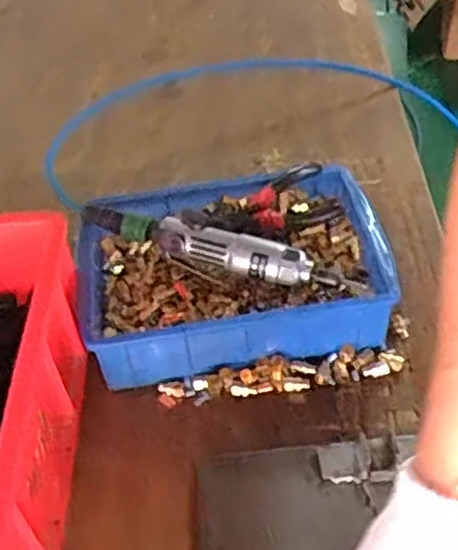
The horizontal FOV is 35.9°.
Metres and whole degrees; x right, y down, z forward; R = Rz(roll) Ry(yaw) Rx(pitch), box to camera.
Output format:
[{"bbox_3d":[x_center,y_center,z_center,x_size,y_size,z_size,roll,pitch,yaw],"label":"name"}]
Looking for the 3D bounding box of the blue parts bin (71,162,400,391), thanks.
[{"bbox_3d":[0.001,-0.005,0.710,0.293,0.090,0.205,-9,47,-3],"label":"blue parts bin"}]

